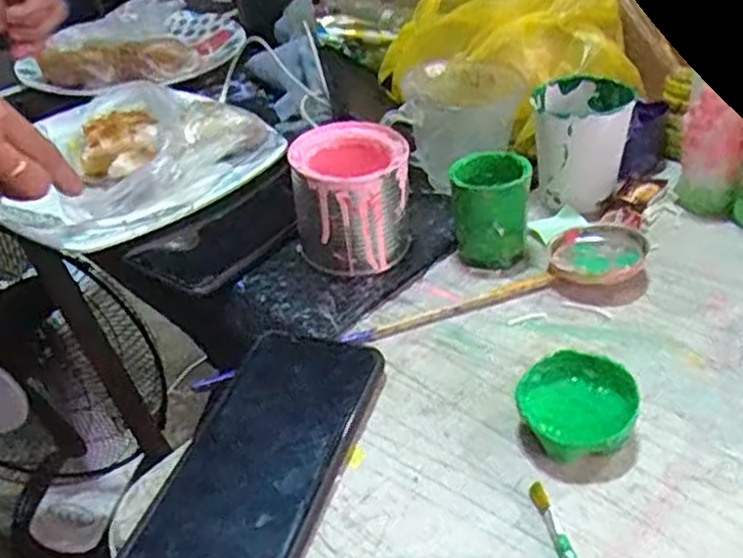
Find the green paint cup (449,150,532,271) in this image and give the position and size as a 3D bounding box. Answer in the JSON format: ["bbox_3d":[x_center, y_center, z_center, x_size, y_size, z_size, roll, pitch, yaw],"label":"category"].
[{"bbox_3d":[0.075,-0.044,0.466,0.047,0.060,0.047,-4,38,3],"label":"green paint cup"}]

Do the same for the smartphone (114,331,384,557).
[{"bbox_3d":[-0.054,0.087,0.356,0.078,0.017,0.165,9,40,19],"label":"smartphone"}]

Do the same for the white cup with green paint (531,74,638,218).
[{"bbox_3d":[0.146,-0.096,0.510,0.063,0.070,0.071,5,39,15],"label":"white cup with green paint"}]

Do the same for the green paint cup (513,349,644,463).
[{"bbox_3d":[0.099,0.064,0.353,0.053,0.028,0.055,-4,38,3],"label":"green paint cup"}]

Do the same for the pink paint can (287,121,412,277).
[{"bbox_3d":[-0.013,-0.051,0.464,0.071,0.073,0.071,-7,38,-1],"label":"pink paint can"}]

